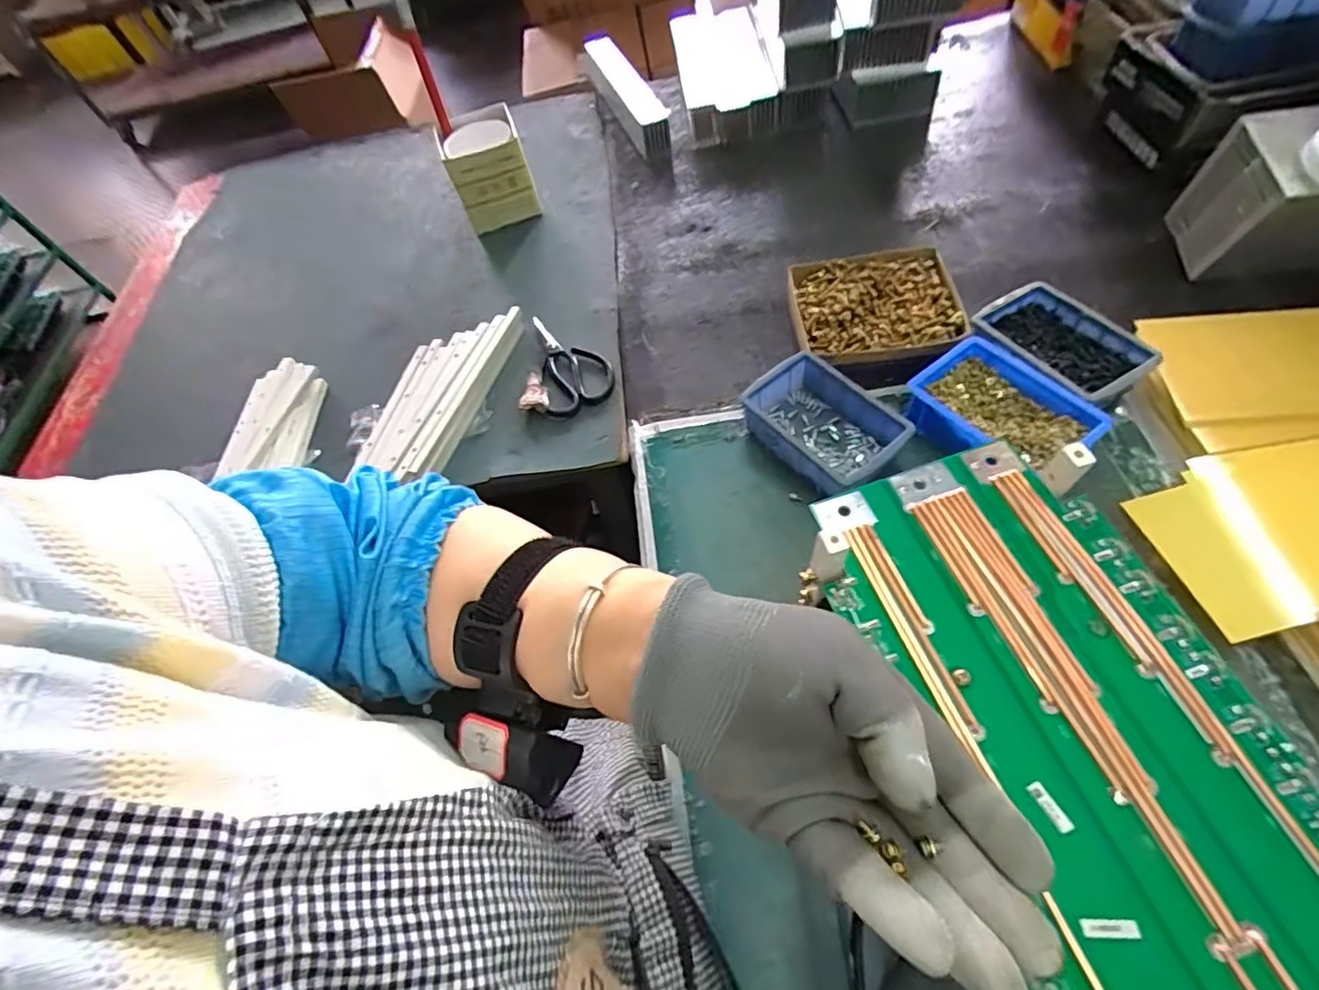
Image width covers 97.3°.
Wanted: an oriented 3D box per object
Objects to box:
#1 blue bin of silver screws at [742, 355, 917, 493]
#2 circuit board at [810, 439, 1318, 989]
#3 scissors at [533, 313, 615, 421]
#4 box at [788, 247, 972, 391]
[{"bbox_3d":[0.163,-0.071,0.579,0.099,0.054,0.146,-42,63,-17],"label":"blue bin of silver screws"},{"bbox_3d":[0.177,0.104,0.237,0.133,0.012,0.286,-17,58,-5],"label":"circuit board"},{"bbox_3d":[-0.101,-0.160,0.690,0.083,0.012,0.160,-13,59,3],"label":"scissors"},{"bbox_3d":[0.237,-0.198,0.645,0.173,0.047,0.156,-6,59,7],"label":"box"}]

